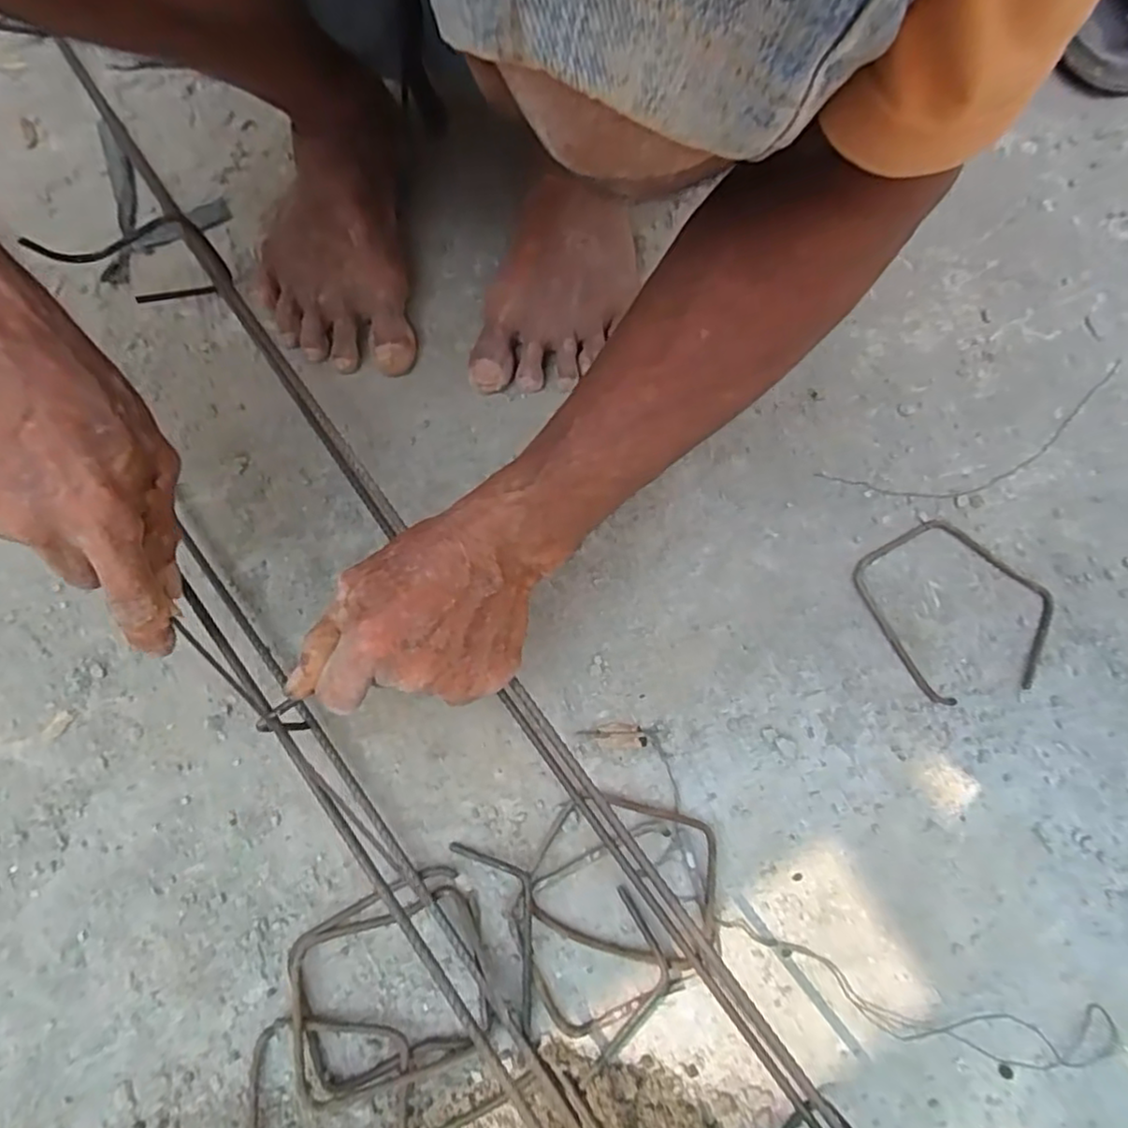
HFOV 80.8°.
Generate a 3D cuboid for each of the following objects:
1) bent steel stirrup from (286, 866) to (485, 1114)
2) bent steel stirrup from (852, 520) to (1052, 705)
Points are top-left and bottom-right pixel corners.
[{"bbox_3d":[-0.089,0.214,0.334,0.100,0.016,0.088,-20,75,-8],"label":"bent steel stirrup"},{"bbox_3d":[0.244,0.026,0.409,0.100,0.004,0.107,-25,75,-9],"label":"bent steel stirrup"}]

